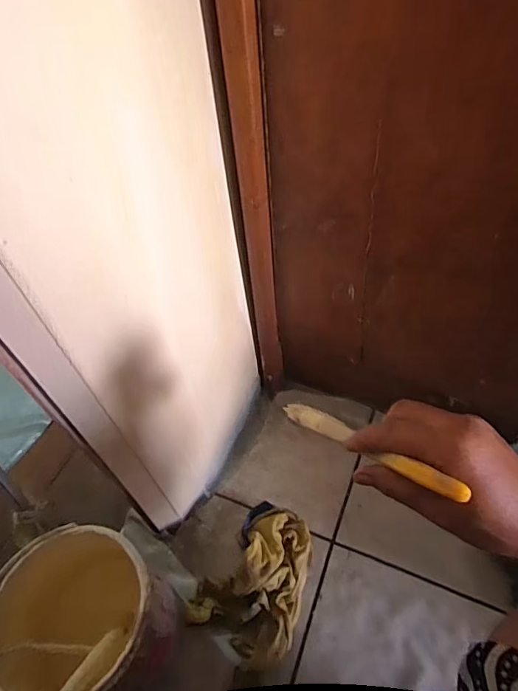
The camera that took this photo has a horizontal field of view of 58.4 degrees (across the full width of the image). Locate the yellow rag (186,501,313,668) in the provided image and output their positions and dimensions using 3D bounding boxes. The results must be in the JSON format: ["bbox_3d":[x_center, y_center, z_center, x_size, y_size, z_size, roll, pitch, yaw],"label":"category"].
[{"bbox_3d":[0.005,0.326,0.649,0.136,0.050,0.201,23,59,21],"label":"yellow rag"}]

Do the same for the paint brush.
[{"bbox_3d":[0.068,0.070,0.344,0.016,0.012,0.197,-33,21,-18],"label":"paint brush"}]

